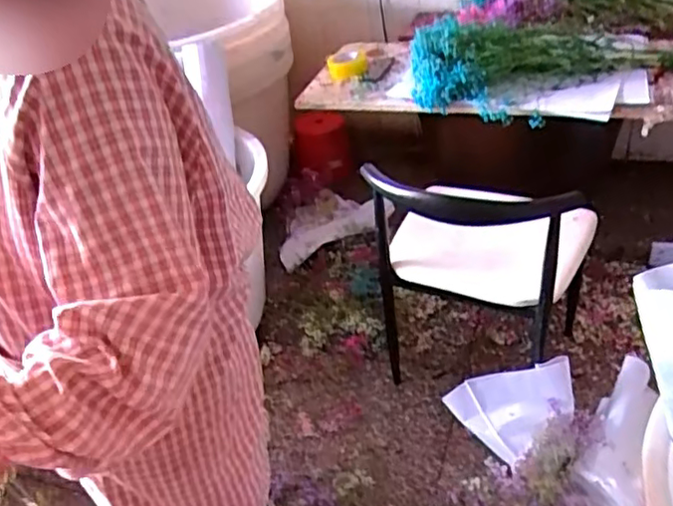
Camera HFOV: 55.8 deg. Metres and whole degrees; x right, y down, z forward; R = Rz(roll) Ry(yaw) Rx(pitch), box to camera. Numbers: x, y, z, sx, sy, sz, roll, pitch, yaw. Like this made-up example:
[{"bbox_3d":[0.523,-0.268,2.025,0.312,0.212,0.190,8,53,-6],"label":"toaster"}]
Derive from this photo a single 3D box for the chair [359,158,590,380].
[{"bbox_3d":[0.335,0.021,1.545,0.473,0.623,0.408,16,43,29],"label":"chair"}]

